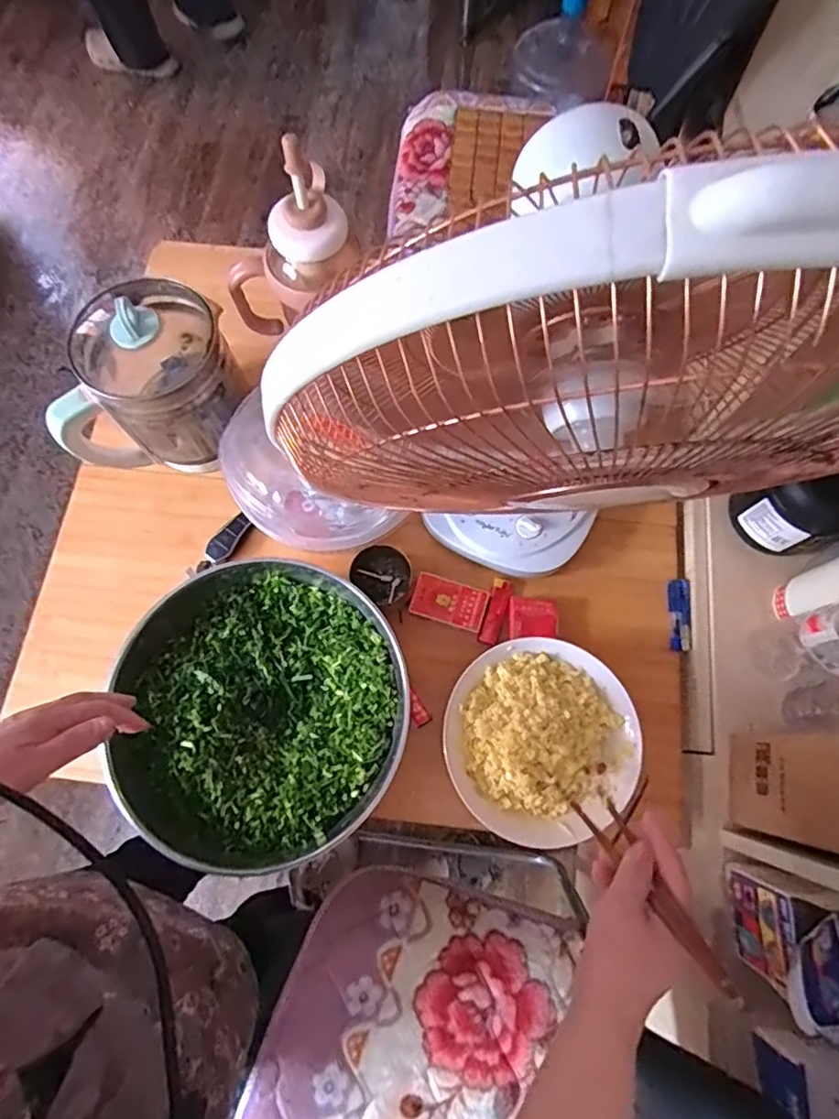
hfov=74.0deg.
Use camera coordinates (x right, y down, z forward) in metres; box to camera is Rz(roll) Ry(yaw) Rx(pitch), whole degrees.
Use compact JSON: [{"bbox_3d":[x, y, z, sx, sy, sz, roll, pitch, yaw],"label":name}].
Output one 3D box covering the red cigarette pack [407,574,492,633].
[{"bbox_3d":[0.036,0.052,0.670,0.085,0.028,0.050,17,74,6],"label":"red cigarette pack"}]

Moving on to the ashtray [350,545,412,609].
[{"bbox_3d":[-0.045,0.019,0.689,0.066,0.041,0.069,0,73,1],"label":"ashtray"}]

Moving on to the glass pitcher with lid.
[{"bbox_3d":[-0.319,-0.207,0.653,0.201,0.201,0.161,-23,74,-6],"label":"glass pitcher with lid"}]

